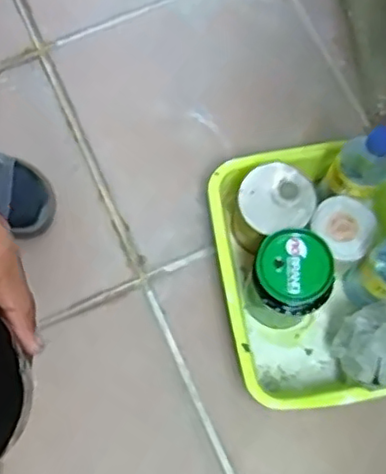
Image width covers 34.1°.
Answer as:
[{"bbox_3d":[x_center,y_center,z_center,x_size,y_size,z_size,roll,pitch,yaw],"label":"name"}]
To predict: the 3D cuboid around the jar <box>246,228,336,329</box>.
[{"bbox_3d":[0.121,0.058,0.813,0.093,0.131,0.098,0,74,0],"label":"jar"}]

